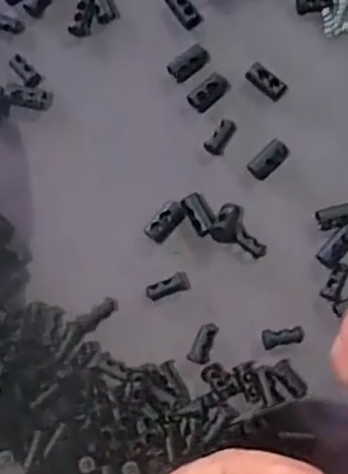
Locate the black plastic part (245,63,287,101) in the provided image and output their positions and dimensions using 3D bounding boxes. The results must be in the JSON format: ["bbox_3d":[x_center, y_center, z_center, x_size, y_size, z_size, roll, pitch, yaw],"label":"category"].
[{"bbox_3d":[0.042,-0.071,0.316,0.019,0.007,0.009,43,82,6],"label":"black plastic part"}]

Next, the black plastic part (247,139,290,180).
[{"bbox_3d":[0.043,-0.035,0.311,0.020,0.005,0.010,-44,83,-8],"label":"black plastic part"}]

